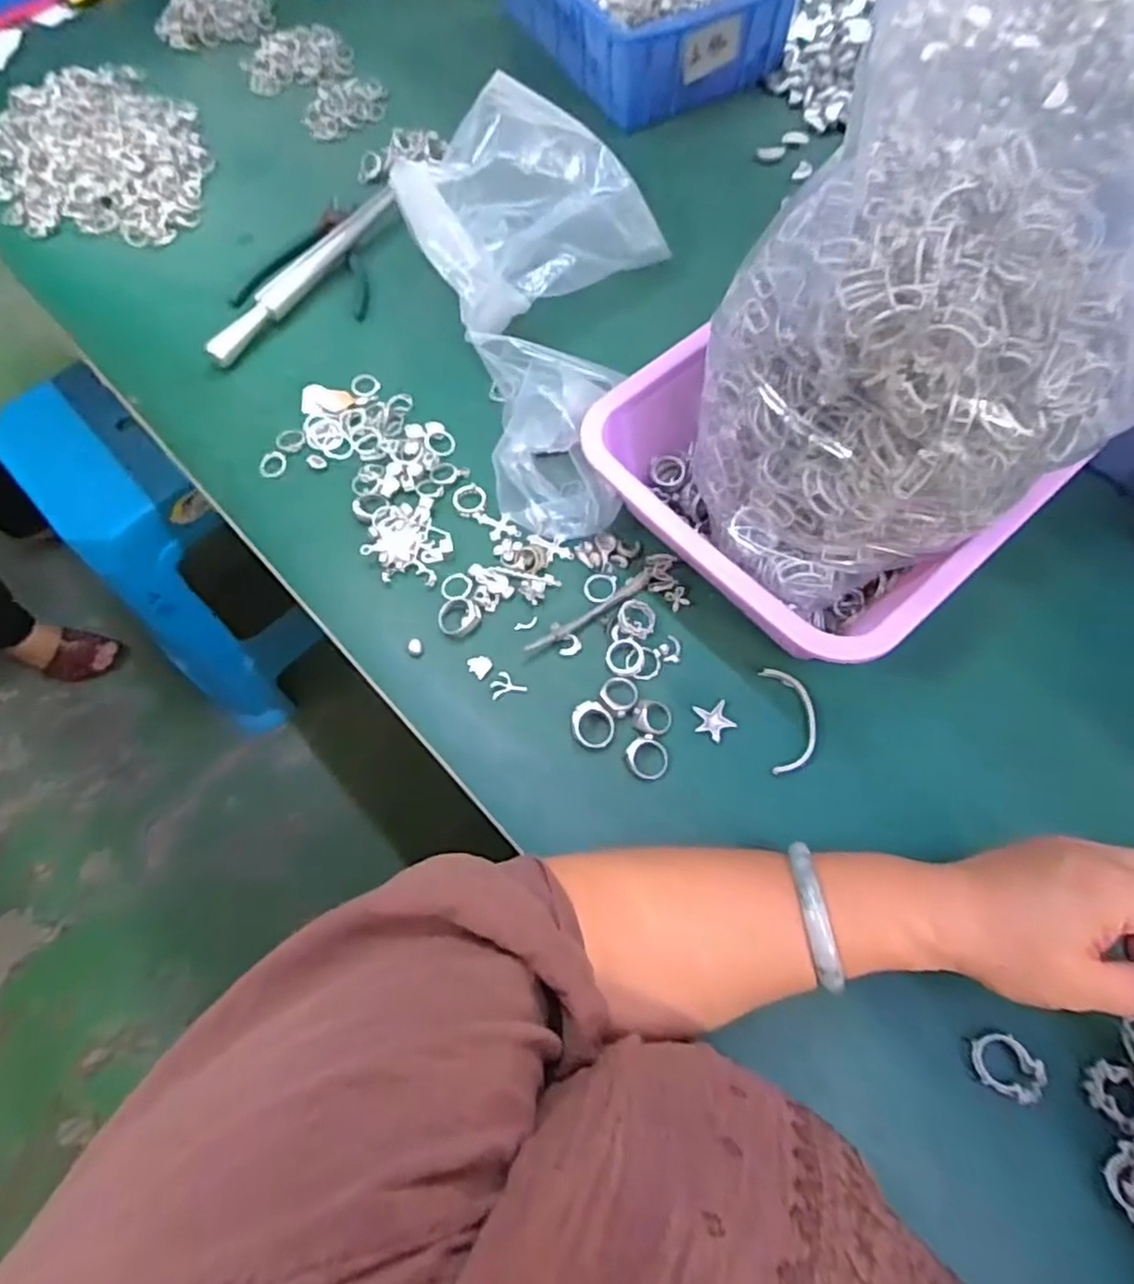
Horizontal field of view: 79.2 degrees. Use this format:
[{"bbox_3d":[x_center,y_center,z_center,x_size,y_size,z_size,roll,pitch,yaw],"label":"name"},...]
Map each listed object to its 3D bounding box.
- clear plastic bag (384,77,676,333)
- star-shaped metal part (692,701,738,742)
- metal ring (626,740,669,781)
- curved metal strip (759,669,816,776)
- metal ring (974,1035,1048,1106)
[{"bbox_3d":[-0.044,-0.341,0.547,0.182,0.099,0.148,-36,70,-12],"label":"clear plastic bag"},{"bbox_3d":[0.090,0.048,0.417,0.023,0.004,0.023,-9,66,-2],"label":"star-shaped metal part"},{"bbox_3d":[0.048,0.070,0.408,0.025,0.005,0.023,-1,66,2],"label":"metal ring"},{"bbox_3d":[0.135,0.046,0.414,0.027,0.009,0.066,-2,66,2],"label":"curved metal strip"},{"bbox_3d":[0.218,0.209,0.337,0.031,0.009,0.025,33,72,15],"label":"metal ring"}]

